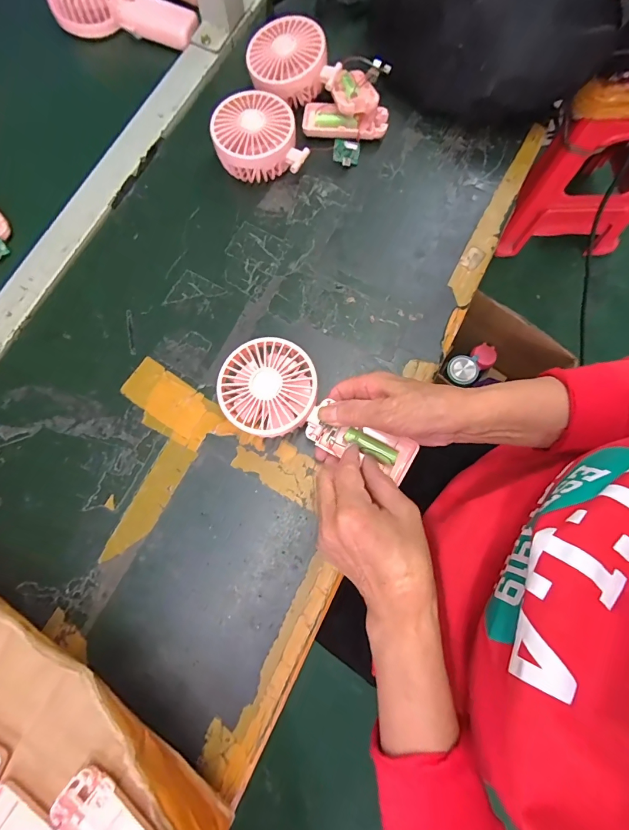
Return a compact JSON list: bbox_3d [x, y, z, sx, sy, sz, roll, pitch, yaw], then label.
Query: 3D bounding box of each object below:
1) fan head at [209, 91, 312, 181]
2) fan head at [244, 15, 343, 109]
[{"bbox_3d":[-0.063,-0.301,0.422,0.091,0.044,0.094,-20,78,-4],"label":"fan head"},{"bbox_3d":[-0.027,-0.404,0.439,0.097,0.048,0.081,-11,78,-2],"label":"fan head"}]

